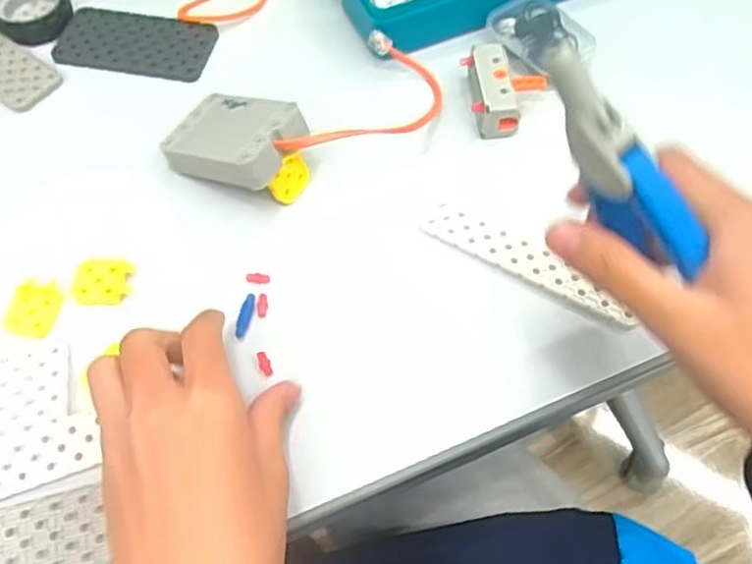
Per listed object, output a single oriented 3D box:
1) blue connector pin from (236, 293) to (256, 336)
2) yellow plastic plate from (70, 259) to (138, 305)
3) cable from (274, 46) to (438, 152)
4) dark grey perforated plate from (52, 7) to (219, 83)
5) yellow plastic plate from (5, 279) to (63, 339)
[{"bbox_3d":[-0.067,0.017,0.360,0.006,0.004,0.024,9,60,6],"label":"blue connector pin"},{"bbox_3d":[-0.143,-0.001,0.367,0.029,0.004,0.027,0,60,1],"label":"yellow plastic plate"},{"bbox_3d":[-0.008,-0.099,0.405,0.043,0.023,0.122,40,53,21],"label":"cable"},{"bbox_3d":[-0.156,-0.156,0.458,0.099,0.004,0.052,10,61,7],"label":"dark grey perforated plate"},{"bbox_3d":[-0.174,0.012,0.358,0.023,0.004,0.032,2,60,2],"label":"yellow plastic plate"}]

